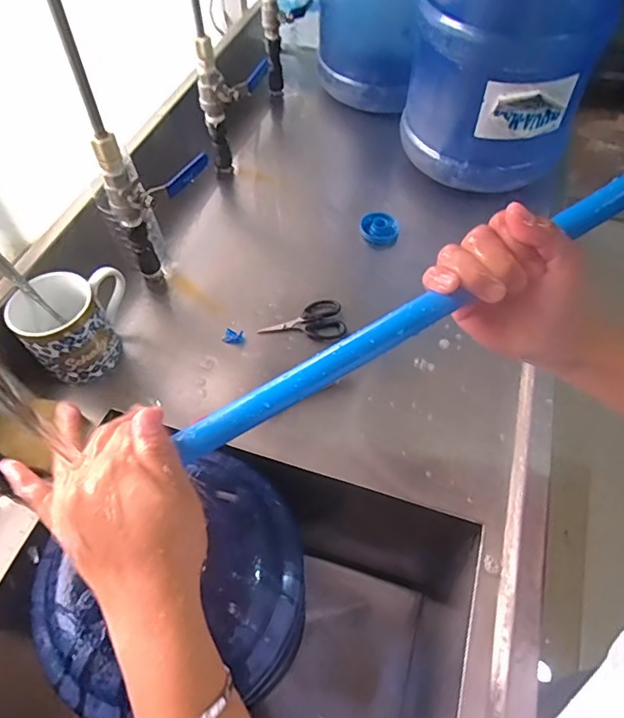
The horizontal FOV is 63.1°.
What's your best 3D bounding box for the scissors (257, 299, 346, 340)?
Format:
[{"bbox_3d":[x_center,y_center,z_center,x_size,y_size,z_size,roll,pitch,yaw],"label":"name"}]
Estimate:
[{"bbox_3d":[-0.011,-0.043,0.647,0.106,0.009,0.058,-14,56,-8],"label":"scissors"}]

